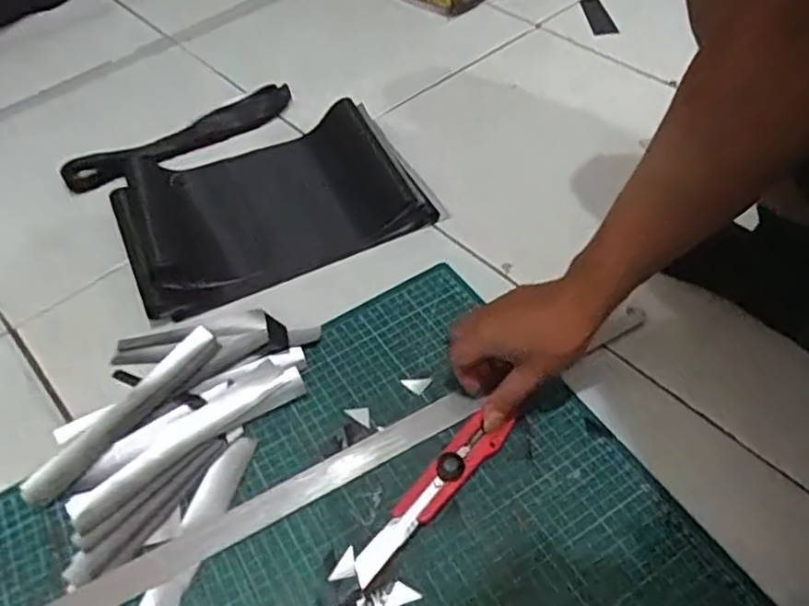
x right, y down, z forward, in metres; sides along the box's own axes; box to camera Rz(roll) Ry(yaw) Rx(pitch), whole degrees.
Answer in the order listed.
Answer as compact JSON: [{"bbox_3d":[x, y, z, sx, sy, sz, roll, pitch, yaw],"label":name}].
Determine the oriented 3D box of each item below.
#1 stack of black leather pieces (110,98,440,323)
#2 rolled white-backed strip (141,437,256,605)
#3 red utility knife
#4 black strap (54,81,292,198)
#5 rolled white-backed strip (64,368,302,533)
[{"bbox_3d":[-0.156,-0.127,0.739,0.324,0.033,0.254,-21,53,-12],"label":"stack of black leather pieces"},{"bbox_3d":[-0.166,0.189,0.496,0.027,0.008,0.196,11,53,14],"label":"rolled white-backed strip"},{"bbox_3d":[0.019,0.145,0.508,0.033,0.015,0.160,34,62,27],"label":"red utility knife"},{"bbox_3d":[-0.278,-0.204,0.824,0.293,0.035,0.054,-30,55,-18],"label":"black strap"},{"bbox_3d":[-0.181,0.114,0.551,0.209,0.013,0.036,-31,55,-19],"label":"rolled white-backed strip"}]

